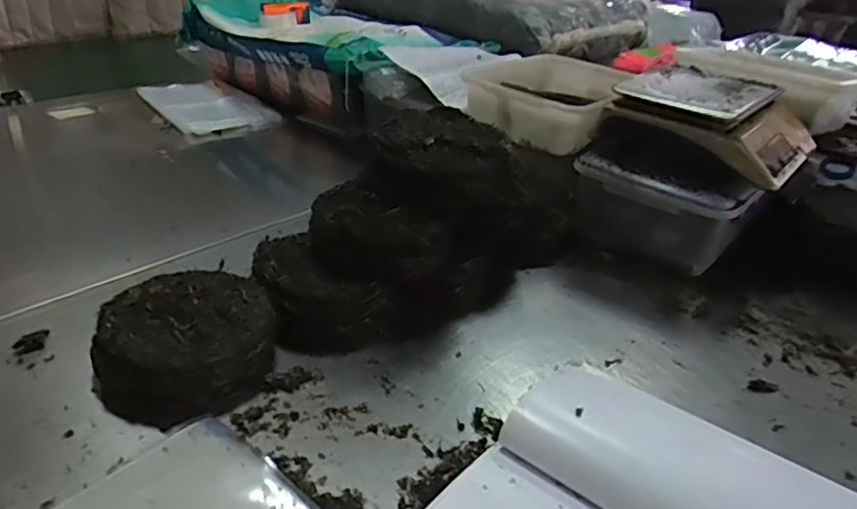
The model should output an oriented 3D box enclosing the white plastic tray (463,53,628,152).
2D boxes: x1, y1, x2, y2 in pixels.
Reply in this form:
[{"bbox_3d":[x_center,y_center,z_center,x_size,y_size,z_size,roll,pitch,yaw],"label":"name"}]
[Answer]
[{"bbox_3d":[0.262,-0.356,1.398,0.310,0.111,0.431,14,30,15],"label":"white plastic tray"}]

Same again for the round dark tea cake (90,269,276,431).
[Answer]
[{"bbox_3d":[-0.302,0.108,0.793,0.226,0.081,0.210,-8,32,-22],"label":"round dark tea cake"}]

